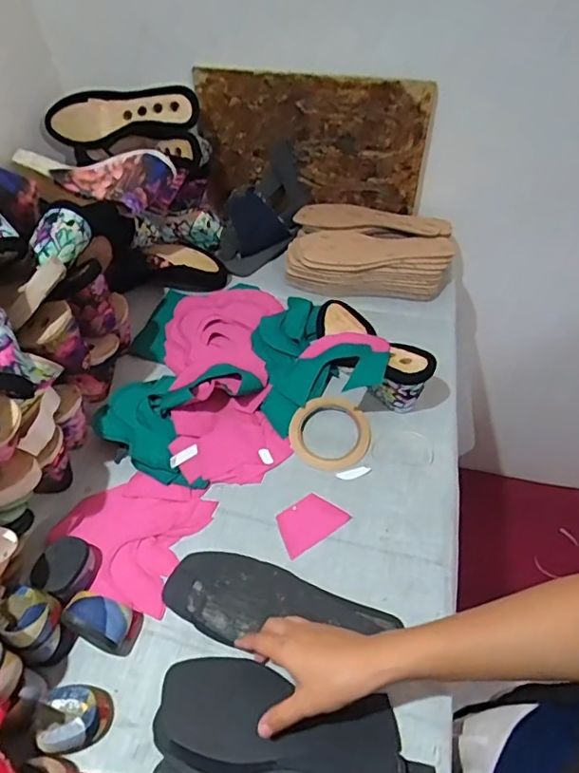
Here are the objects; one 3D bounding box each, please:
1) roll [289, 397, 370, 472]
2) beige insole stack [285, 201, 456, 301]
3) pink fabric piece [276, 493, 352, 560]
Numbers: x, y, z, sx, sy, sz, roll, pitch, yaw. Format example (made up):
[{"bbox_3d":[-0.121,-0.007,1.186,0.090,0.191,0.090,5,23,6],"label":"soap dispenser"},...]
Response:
[{"bbox_3d":[0.053,0.056,0.683,0.099,0.016,0.102,-1,50,1],"label":"roll"},{"bbox_3d":[0.133,-0.225,0.890,0.260,0.066,0.172,6,50,8],"label":"beige insole stack"},{"bbox_3d":[0.022,0.154,0.616,0.077,0.004,0.054,-29,53,-18],"label":"pink fabric piece"}]

